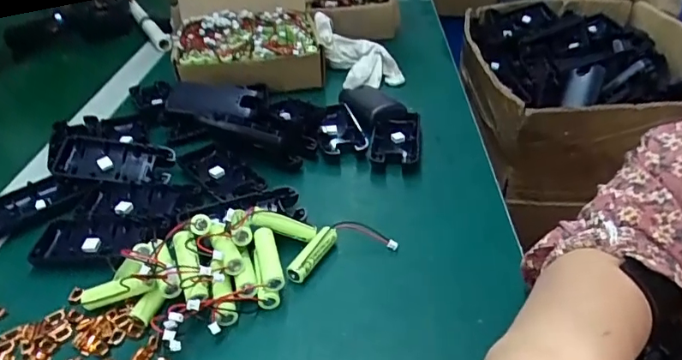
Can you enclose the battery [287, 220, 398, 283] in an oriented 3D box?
[{"bbox_3d":[-0.003,0.048,0.378,0.083,0.011,0.034,-18,39,-19],"label":"battery"}]

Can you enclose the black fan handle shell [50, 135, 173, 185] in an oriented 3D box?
[{"bbox_3d":[-0.201,-0.019,0.444,0.098,0.027,0.046,0,36,4],"label":"black fan handle shell"}]

